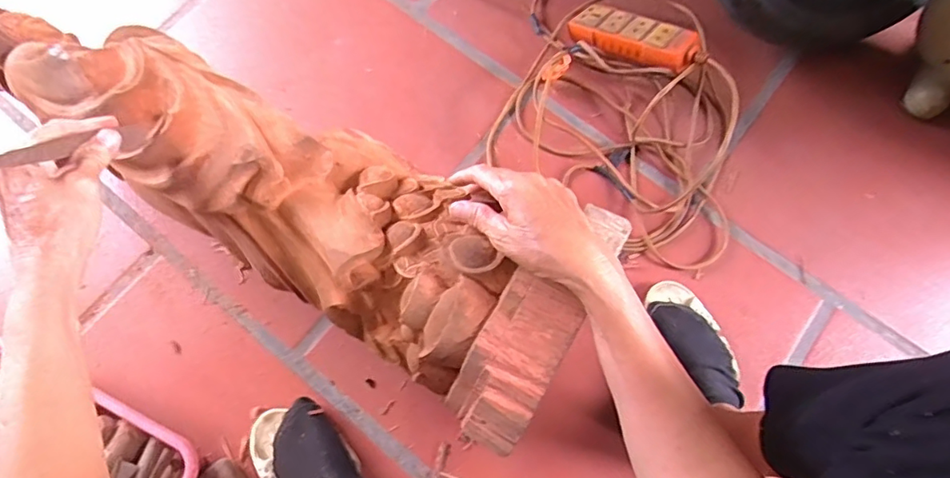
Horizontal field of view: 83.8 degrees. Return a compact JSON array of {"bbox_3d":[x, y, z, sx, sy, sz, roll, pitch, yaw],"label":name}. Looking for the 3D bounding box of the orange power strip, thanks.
[{"bbox_3d":[0.224,-0.291,0.757,0.196,0.031,0.062,34,73,33],"label":"orange power strip"}]

